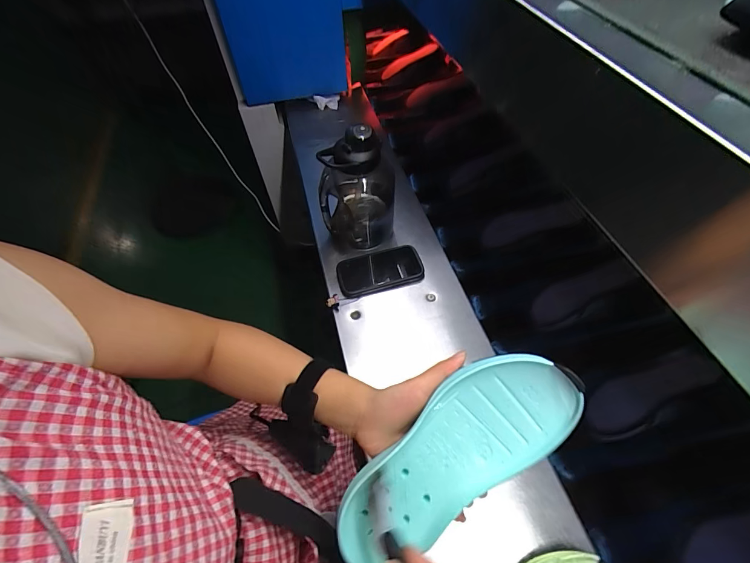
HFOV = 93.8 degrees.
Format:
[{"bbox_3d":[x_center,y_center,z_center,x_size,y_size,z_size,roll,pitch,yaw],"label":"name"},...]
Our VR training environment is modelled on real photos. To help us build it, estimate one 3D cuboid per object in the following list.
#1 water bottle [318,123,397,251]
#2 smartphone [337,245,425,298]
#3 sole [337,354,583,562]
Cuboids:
[{"bbox_3d":[-0.031,-0.161,0.643,0.130,0.232,0.111,4,56,3],"label":"water bottle"},{"bbox_3d":[0.010,-0.024,0.656,0.156,0.014,0.088,-14,56,-9],"label":"smartphone"},{"bbox_3d":[0.062,0.141,0.289,0.216,0.031,0.083,-39,63,0],"label":"sole"}]

